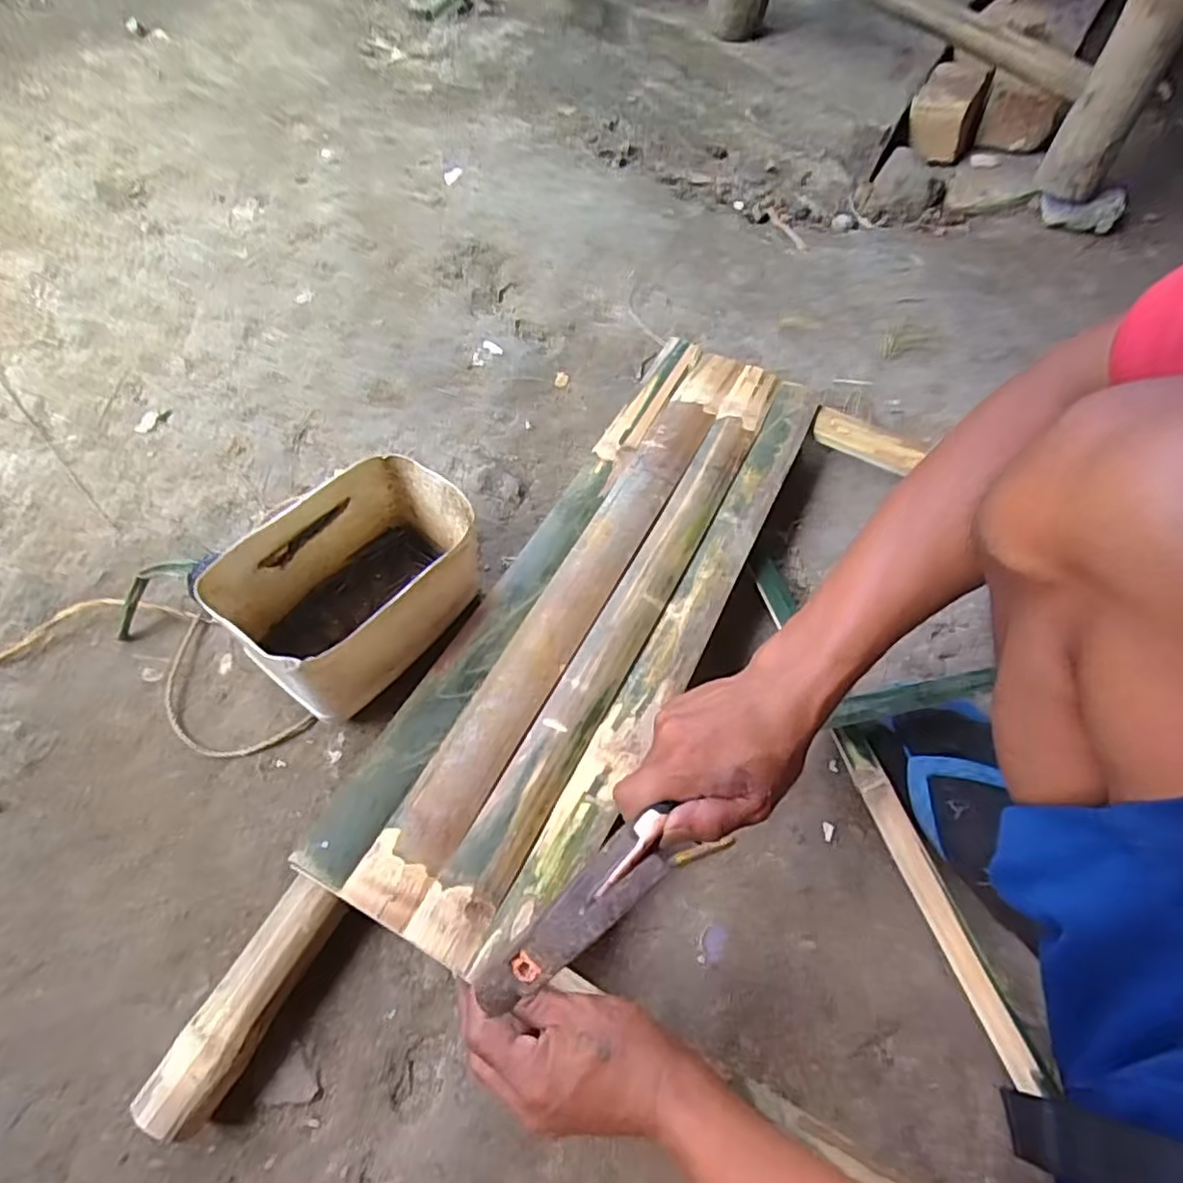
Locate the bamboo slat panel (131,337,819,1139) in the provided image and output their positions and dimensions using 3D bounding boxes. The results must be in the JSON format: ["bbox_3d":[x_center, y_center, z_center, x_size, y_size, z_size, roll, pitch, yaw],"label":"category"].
[{"bbox_3d":[-0.015,0.044,0.537,0.182,0.035,0.732,30,63,11],"label":"bamboo slat panel"}]

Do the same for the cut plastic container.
[{"bbox_3d":[-0.185,0.000,0.530,0.129,0.133,0.184,34,64,12],"label":"cut plastic container"}]

